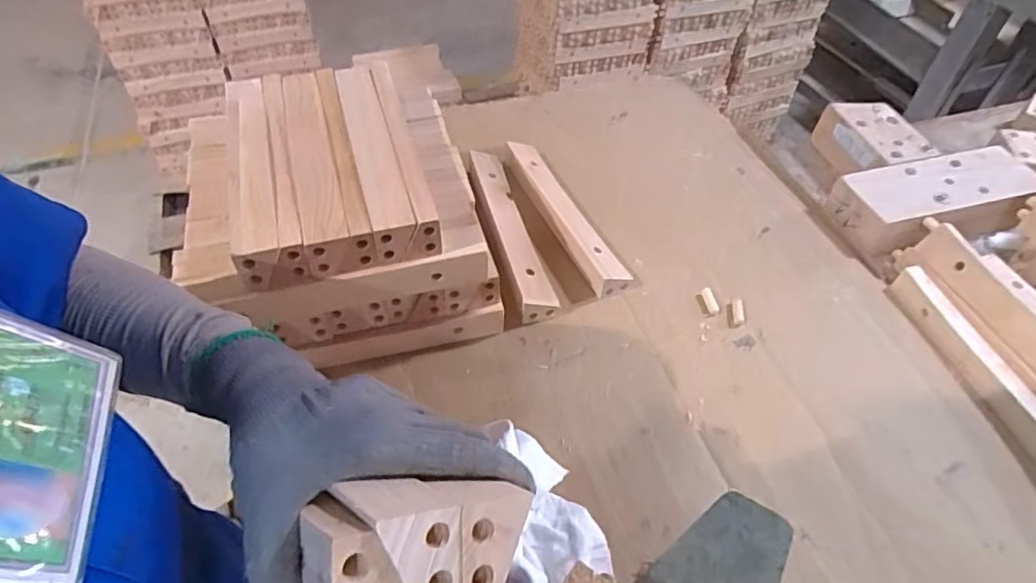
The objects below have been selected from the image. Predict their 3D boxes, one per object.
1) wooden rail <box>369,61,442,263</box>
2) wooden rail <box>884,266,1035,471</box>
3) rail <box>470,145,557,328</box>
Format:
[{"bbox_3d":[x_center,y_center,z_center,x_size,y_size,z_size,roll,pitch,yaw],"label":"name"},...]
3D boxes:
[{"bbox_3d":[-0.110,-0.139,0.548,0.029,0.039,0.262,-11,52,-10],"label":"wooden rail"},{"bbox_3d":[0.443,0.081,0.549,0.033,0.035,0.246,-10,52,-10],"label":"wooden rail"},{"bbox_3d":[-0.017,-0.077,0.657,0.054,0.046,0.257,-12,52,-11],"label":"rail"}]

